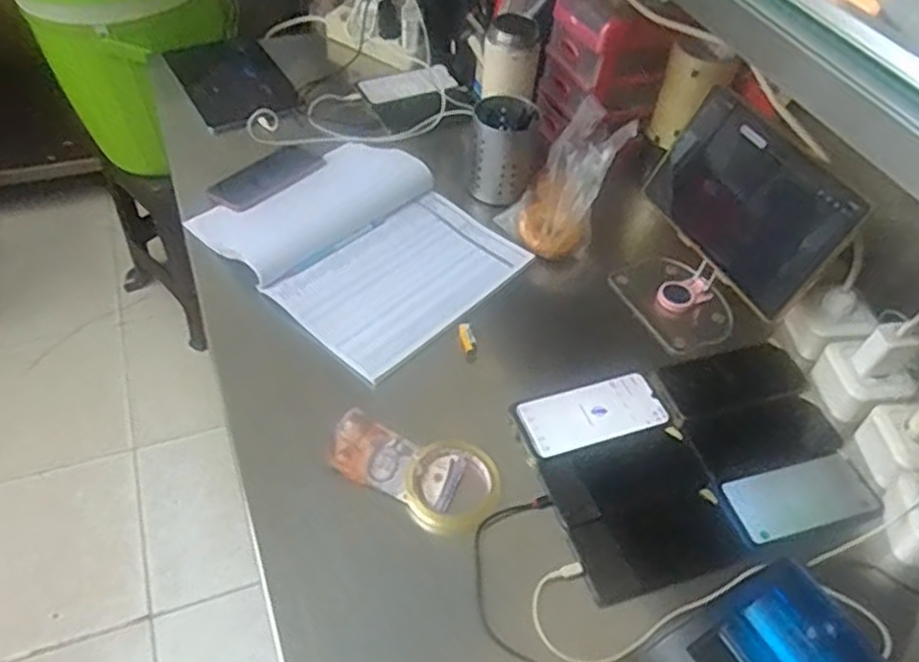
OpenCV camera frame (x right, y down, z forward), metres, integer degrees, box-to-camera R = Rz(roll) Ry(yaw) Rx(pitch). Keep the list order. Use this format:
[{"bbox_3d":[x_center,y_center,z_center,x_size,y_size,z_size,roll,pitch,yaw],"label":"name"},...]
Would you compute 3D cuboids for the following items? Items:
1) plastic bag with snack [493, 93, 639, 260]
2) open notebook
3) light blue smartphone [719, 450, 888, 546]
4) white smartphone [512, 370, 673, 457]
[{"bbox_3d":[0.143,-0.208,0.982,0.125,0.124,0.187,24,51,16],"label":"plastic bag with snack"},{"bbox_3d":[-0.129,-0.120,0.957,0.355,0.032,0.305,35,55,24],"label":"open notebook"},{"bbox_3d":[0.351,0.173,0.748,0.152,0.011,0.075,-10,50,-13],"label":"light blue smartphone"},{"bbox_3d":[0.147,0.091,0.801,0.164,0.009,0.076,-14,51,-16],"label":"white smartphone"}]

